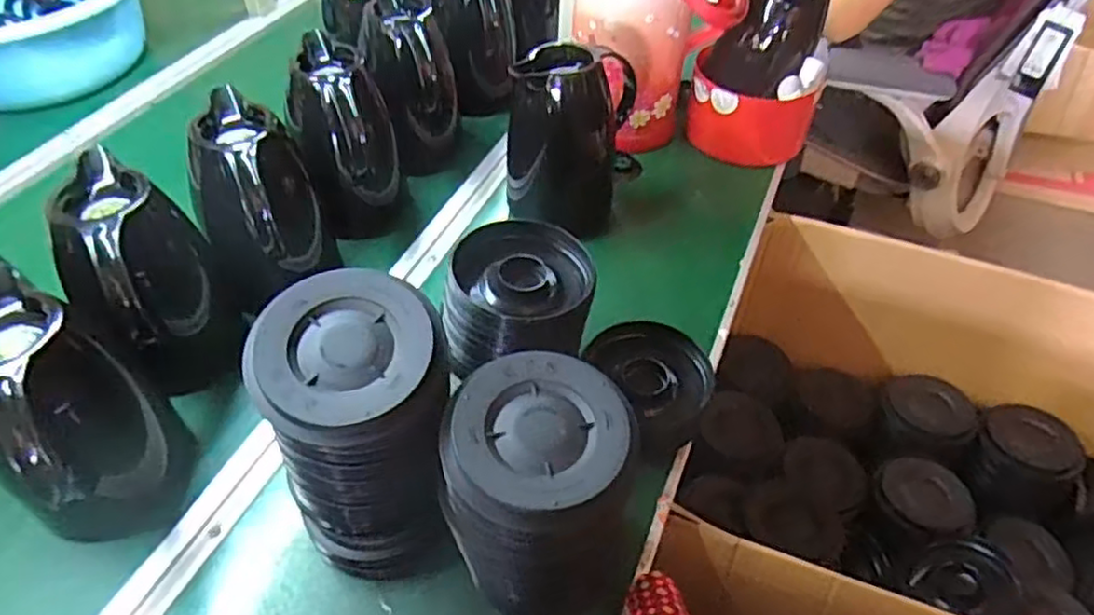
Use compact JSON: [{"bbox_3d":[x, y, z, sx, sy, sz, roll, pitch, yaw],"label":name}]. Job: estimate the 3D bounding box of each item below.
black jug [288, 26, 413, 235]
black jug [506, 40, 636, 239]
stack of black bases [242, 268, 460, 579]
[{"bbox_3d":[-0.224,-0.183,0.796,0.106,0.191,0.148,-12,49,-11],"label":"black jug"},{"bbox_3d":[0.024,-0.198,0.805,0.134,0.196,0.115,7,48,6],"label":"black jug"},{"bbox_3d":[-0.126,0.098,0.511,0.118,0.234,0.123,4,48,3],"label":"stack of black bases"}]

